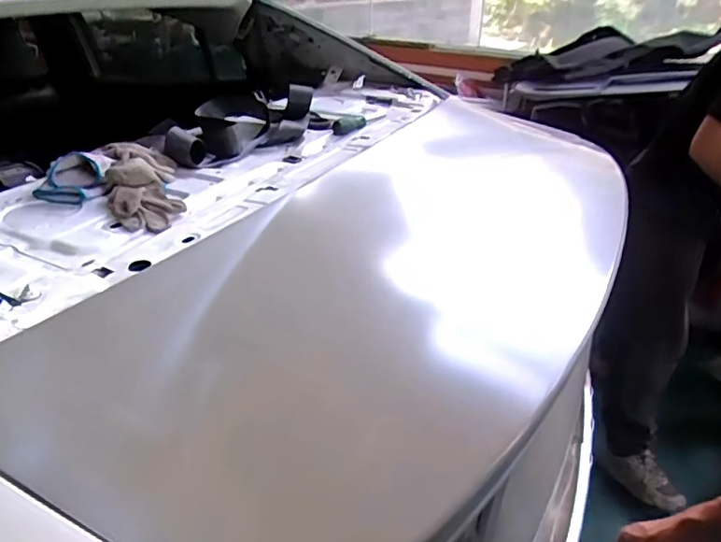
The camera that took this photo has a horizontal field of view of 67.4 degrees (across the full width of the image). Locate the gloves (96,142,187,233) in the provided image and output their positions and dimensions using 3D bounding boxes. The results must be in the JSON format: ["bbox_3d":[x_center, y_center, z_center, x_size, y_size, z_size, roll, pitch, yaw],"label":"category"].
[{"bbox_3d":[-0.306,-0.128,0.753,0.097,0.045,0.251,-11,31,-18],"label":"gloves"}]

